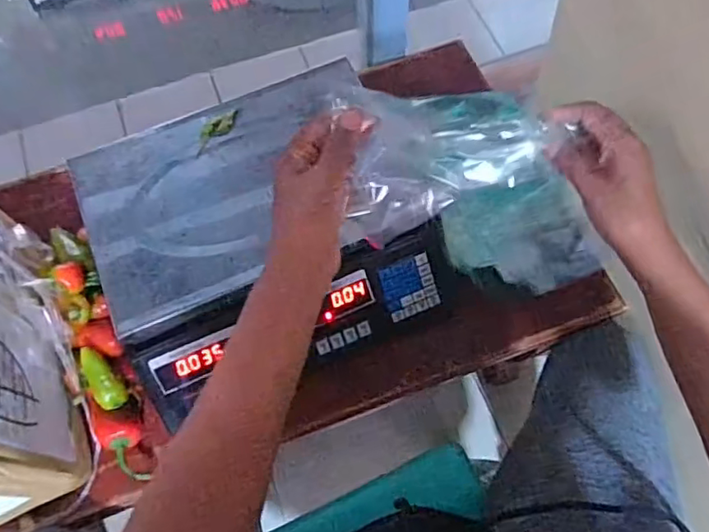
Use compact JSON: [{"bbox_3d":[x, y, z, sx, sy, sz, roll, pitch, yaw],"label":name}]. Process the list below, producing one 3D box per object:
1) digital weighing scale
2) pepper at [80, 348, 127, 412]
[{"bbox_3d":[-0.097,-0.039,0.645,0.342,0.099,0.307,-22,68,-8],"label":"digital weighing scale"},{"bbox_3d":[-0.263,0.117,0.605,0.030,0.029,0.068,-34,85,-12],"label":"pepper"}]

